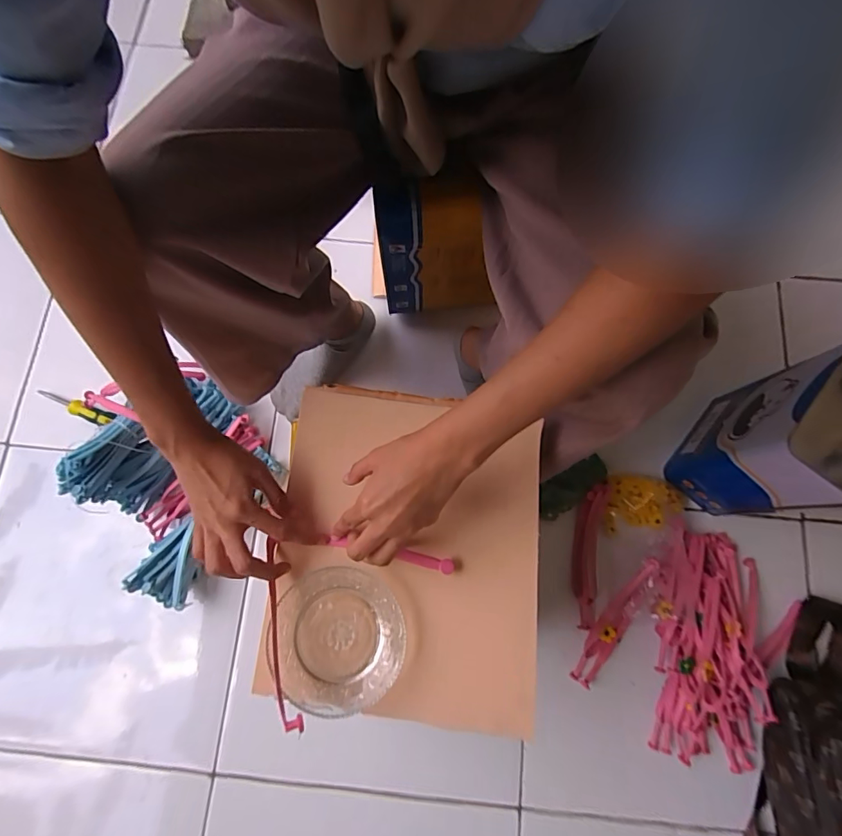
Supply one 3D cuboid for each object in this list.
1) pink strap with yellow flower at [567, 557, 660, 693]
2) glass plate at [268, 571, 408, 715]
[{"bbox_3d":[0.260,0.271,0.598,0.036,0.022,0.187,32,91,7],"label":"pink strap with yellow flower"},{"bbox_3d":[-0.073,0.191,0.391,0.113,0.015,0.110,0,77,0],"label":"glass plate"}]

